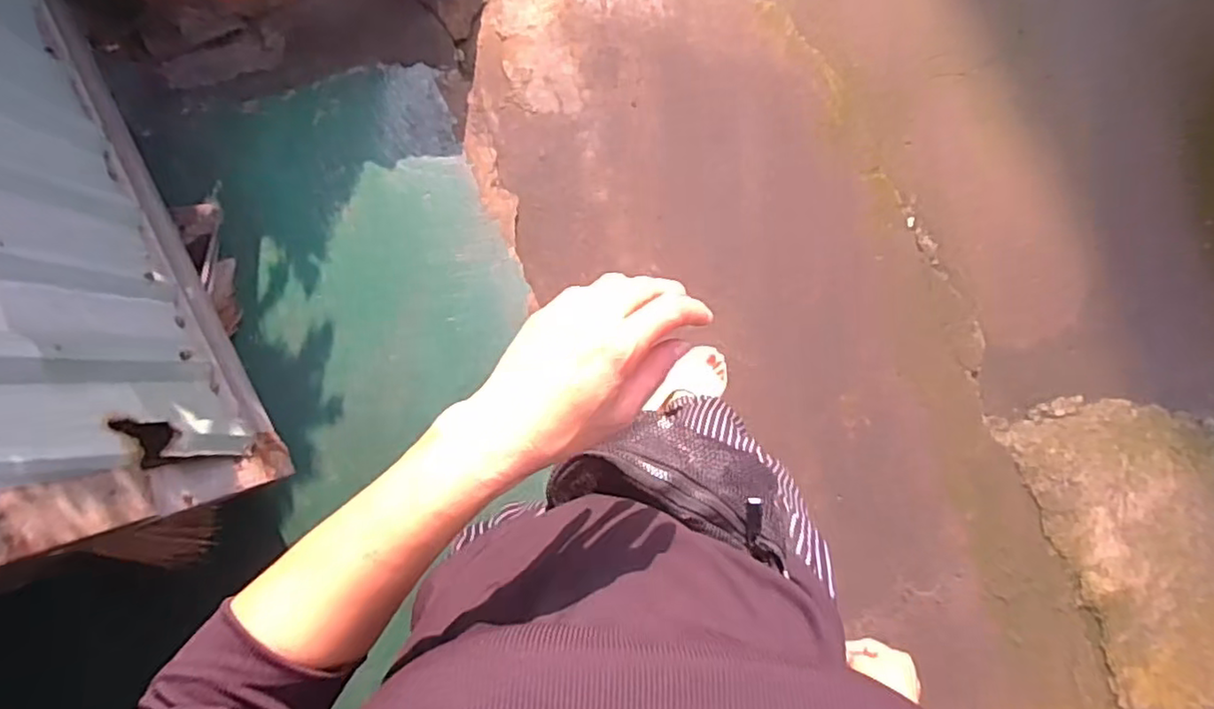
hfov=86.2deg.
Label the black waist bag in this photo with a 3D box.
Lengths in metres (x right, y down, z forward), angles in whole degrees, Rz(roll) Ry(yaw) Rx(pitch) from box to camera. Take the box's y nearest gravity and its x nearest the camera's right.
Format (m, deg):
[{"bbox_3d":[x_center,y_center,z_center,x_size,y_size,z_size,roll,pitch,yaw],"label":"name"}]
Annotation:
[{"bbox_3d":[0.053,0.094,0.491,0.177,0.058,0.083,15,82,-6],"label":"black waist bag"}]

